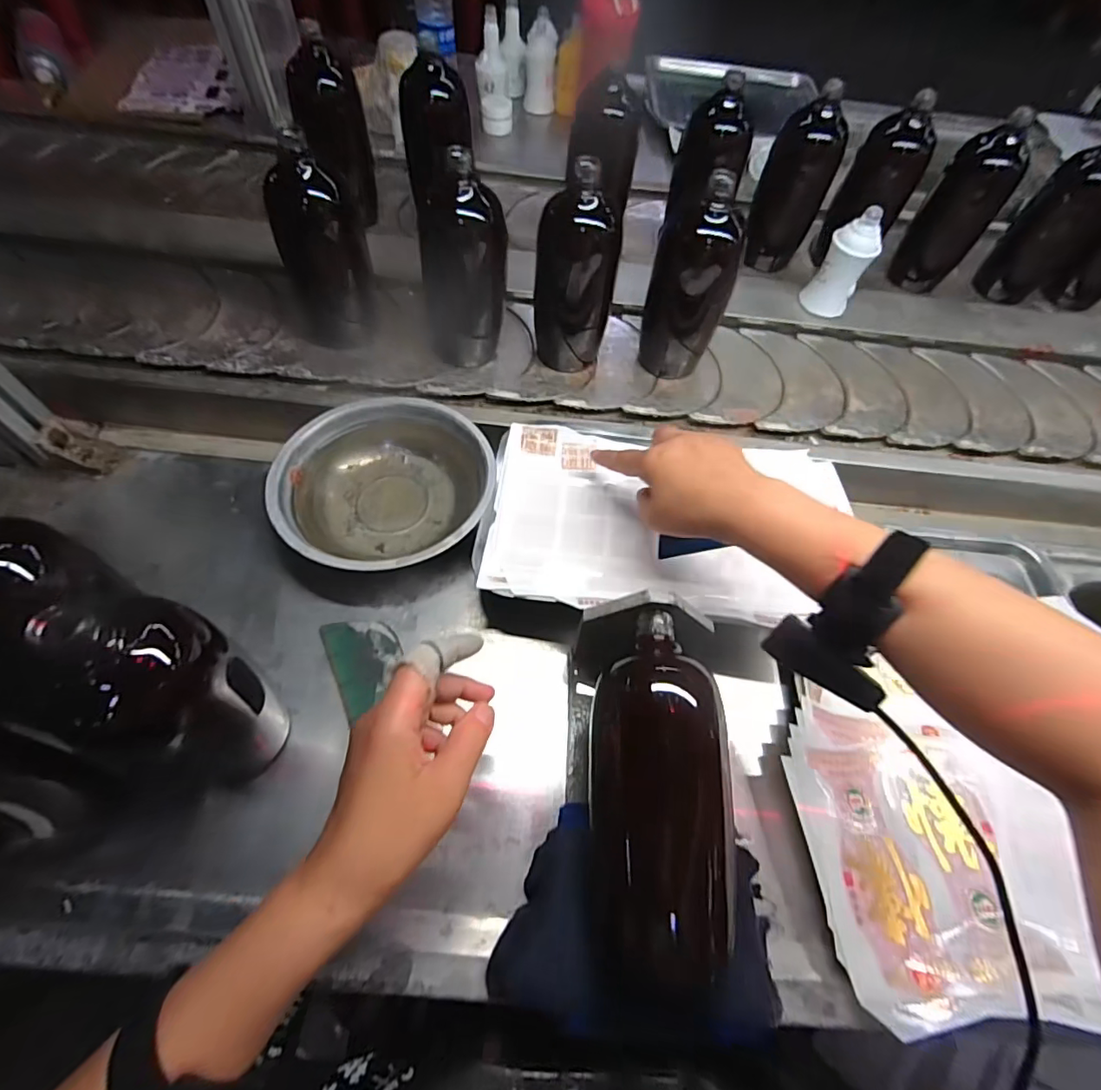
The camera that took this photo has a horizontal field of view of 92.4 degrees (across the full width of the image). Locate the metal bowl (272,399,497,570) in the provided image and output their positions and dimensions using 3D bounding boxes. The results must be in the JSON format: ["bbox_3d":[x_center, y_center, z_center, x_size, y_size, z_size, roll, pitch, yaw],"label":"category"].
[{"bbox_3d":[-0.159,-0.054,0.520,0.196,0.053,0.198,2,59,-3],"label":"metal bowl"}]

